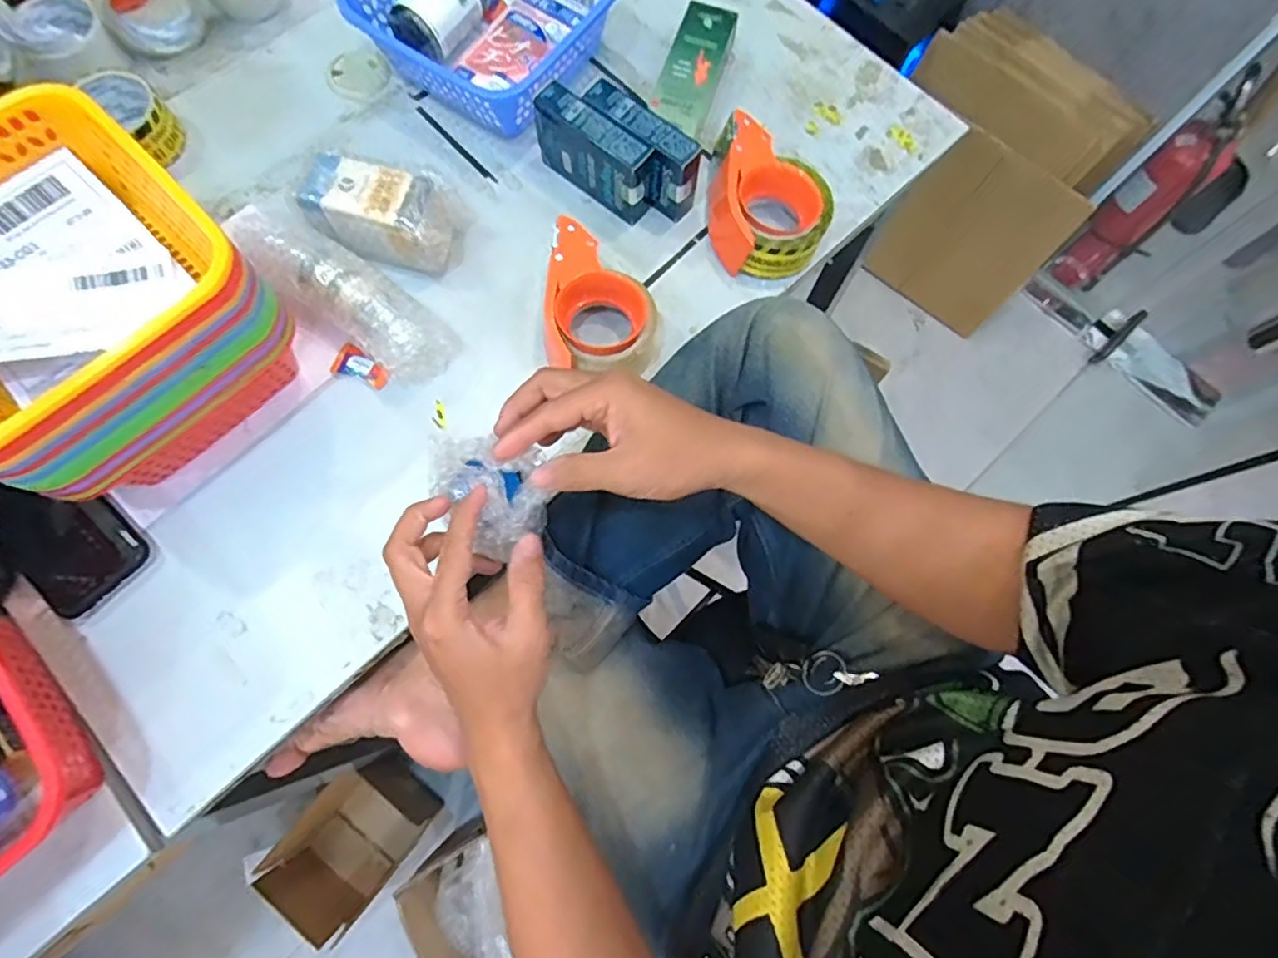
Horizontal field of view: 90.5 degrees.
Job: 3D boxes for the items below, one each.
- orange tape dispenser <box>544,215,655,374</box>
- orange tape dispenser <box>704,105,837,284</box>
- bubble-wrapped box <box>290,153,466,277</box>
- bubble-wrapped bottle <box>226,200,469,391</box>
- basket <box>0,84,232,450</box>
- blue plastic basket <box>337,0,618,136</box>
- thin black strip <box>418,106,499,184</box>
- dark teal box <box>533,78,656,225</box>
[{"bbox_3d":[-0.035,-0.158,0.584,0.093,0.063,0.133,3,74,-1],"label":"orange tape dispenser"},{"bbox_3d":[0.127,-0.273,0.621,0.109,0.065,0.135,9,74,0],"label":"orange tape dispenser"},{"bbox_3d":[-0.246,-0.251,0.605,0.136,0.068,0.071,12,74,1],"label":"bubble-wrapped box"},{"bbox_3d":[-0.268,-0.172,0.585,0.212,0.060,0.071,36,76,8],"label":"bubble-wrapped bottle"},{"bbox_3d":[-0.433,-0.146,0.456,0.206,0.078,0.223,39,76,9],"label":"basket"},{"bbox_3d":[-0.165,-0.487,0.666,0.229,0.080,0.214,33,75,7],"label":"blue plastic basket"},{"bbox_3d":[-0.193,-0.353,0.668,0.009,0.004,0.126,-42,79,-12],"label":"thin black strip"},{"bbox_3d":[-0.045,-0.317,0.618,0.125,0.085,0.032,38,76,9],"label":"dark teal box"}]

